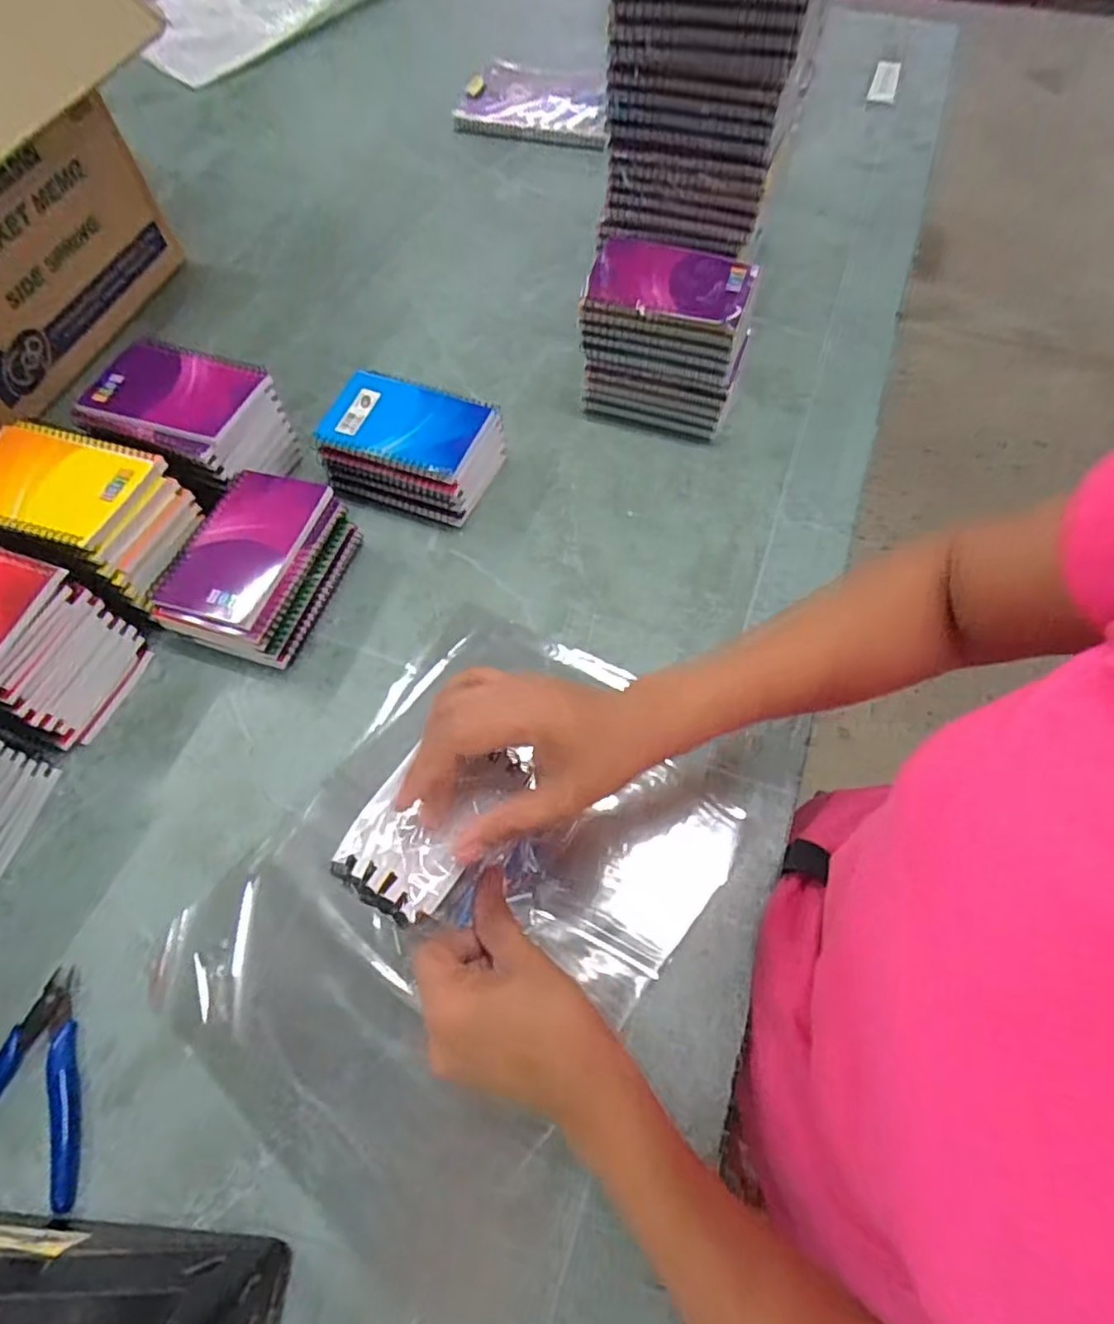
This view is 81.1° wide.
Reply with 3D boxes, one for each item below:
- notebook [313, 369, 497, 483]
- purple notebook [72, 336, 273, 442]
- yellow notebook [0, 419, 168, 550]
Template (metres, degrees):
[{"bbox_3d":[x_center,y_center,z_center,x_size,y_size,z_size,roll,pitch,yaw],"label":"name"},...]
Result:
[{"bbox_3d":[-0.129,-0.201,0.544,0.131,0.013,0.081,19,65,10],"label":"notebook"},{"bbox_3d":[-0.306,-0.223,0.523,0.134,0.014,0.087,17,64,10],"label":"purple notebook"},{"bbox_3d":[-0.370,-0.131,0.476,0.134,0.014,0.092,15,64,8],"label":"yellow notebook"}]

